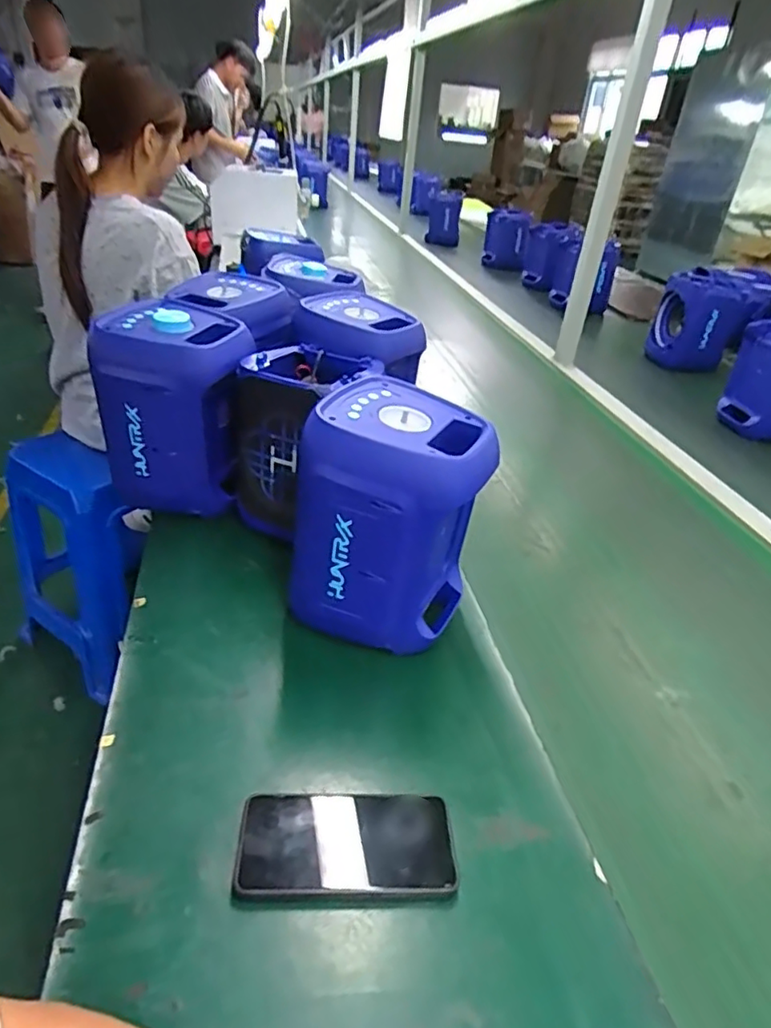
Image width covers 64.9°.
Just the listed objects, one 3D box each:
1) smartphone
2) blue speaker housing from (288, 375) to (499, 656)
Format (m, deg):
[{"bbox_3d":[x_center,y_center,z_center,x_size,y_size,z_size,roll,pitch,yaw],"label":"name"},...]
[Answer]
[{"bbox_3d":[-0.030,0.254,0.469,0.163,0.018,0.080,2,32,-6],"label":"smartphone"},{"bbox_3d":[0.008,0.010,0.643,0.172,0.247,0.163,13,33,11],"label":"blue speaker housing"}]

